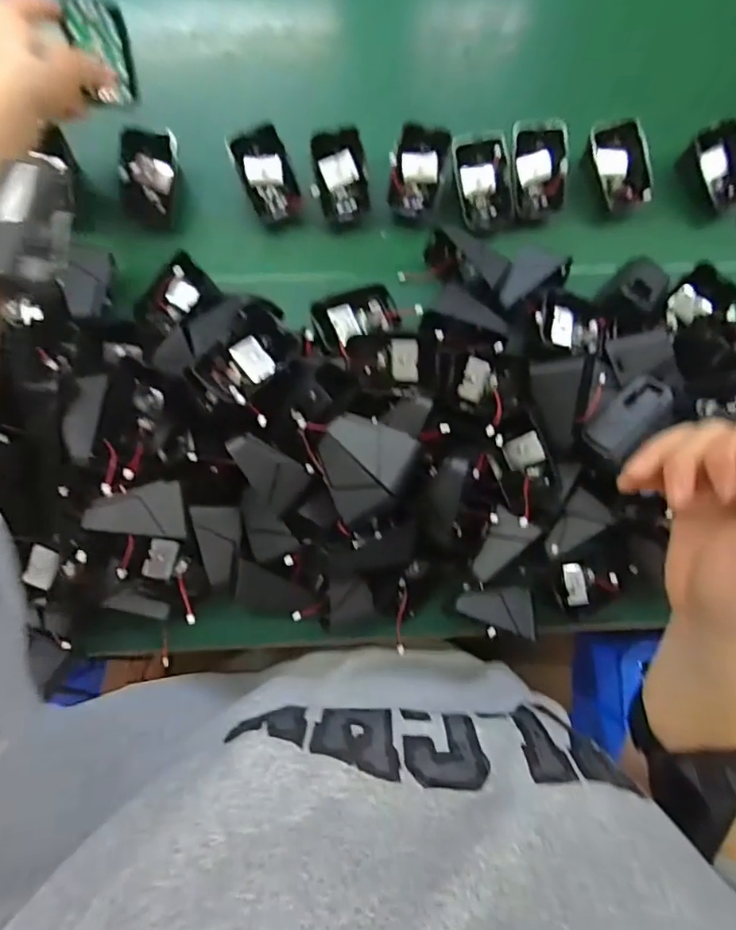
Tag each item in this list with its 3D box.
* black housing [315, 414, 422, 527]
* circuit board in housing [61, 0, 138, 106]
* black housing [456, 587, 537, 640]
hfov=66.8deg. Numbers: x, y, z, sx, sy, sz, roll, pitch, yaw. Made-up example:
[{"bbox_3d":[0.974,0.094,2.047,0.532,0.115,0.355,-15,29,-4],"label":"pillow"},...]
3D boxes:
[{"bbox_3d":[0.002,-0.002,0.382,0.064,0.028,0.069,-22,84,-5],"label":"black housing"},{"bbox_3d":[-0.194,-0.307,0.414,0.038,0.009,0.070,-22,109,-30],"label":"circuit board in housing"},{"bbox_3d":[0.097,0.103,0.415,0.057,0.020,0.033,19,82,0],"label":"black housing"}]

